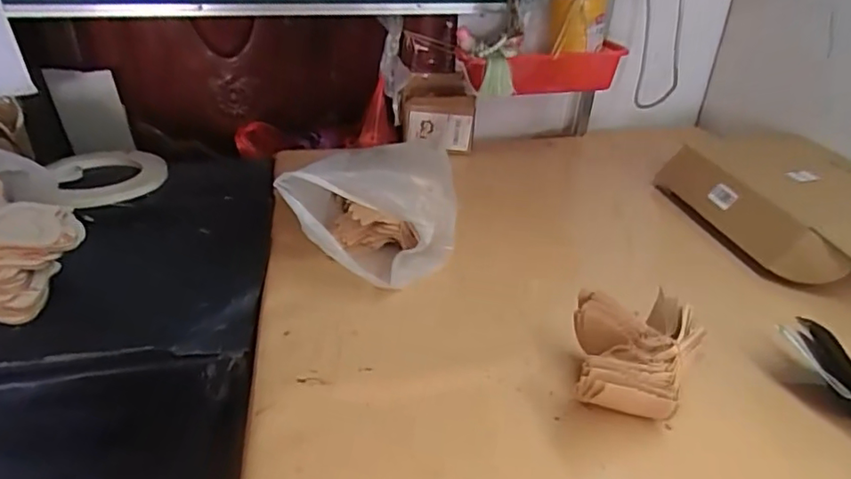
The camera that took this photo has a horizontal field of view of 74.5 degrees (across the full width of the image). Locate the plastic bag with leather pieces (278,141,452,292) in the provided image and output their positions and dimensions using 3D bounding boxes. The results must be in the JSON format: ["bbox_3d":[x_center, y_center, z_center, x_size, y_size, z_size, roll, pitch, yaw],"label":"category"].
[{"bbox_3d":[-0.075,-0.064,0.856,0.230,0.148,0.323,1,30,0],"label":"plastic bag with leather pieces"}]

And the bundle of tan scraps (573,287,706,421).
[{"bbox_3d":[0.226,0.126,0.610,0.125,0.086,0.160,6,30,9],"label":"bundle of tan scraps"}]

